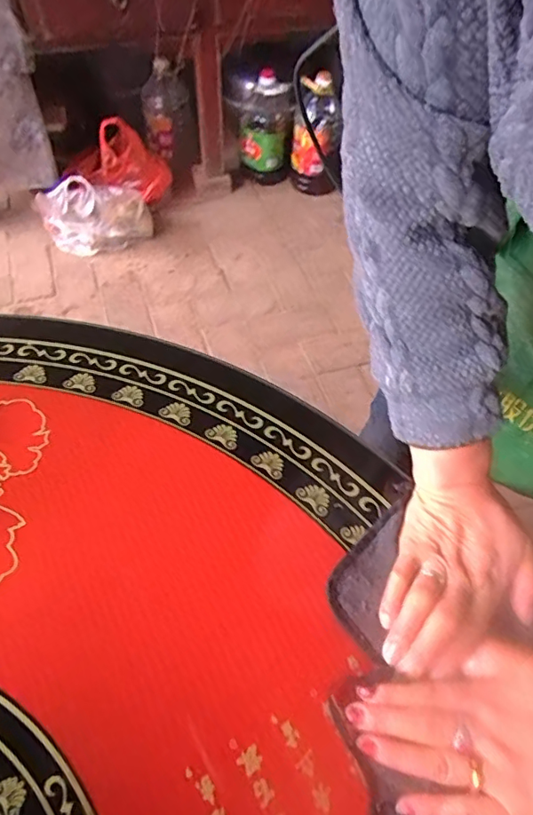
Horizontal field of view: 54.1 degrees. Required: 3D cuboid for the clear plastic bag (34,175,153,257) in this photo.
[{"bbox_3d":[-0.528,-0.592,1.613,0.314,0.188,0.144,-20,57,-14],"label":"clear plastic bag"}]

